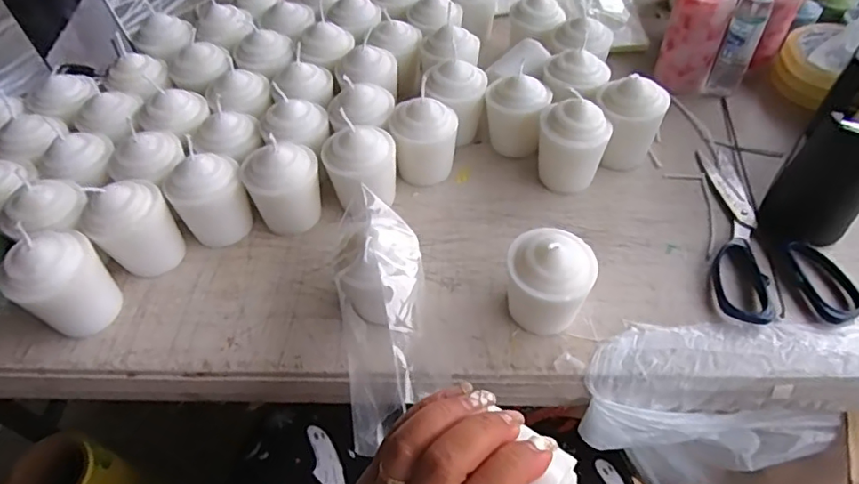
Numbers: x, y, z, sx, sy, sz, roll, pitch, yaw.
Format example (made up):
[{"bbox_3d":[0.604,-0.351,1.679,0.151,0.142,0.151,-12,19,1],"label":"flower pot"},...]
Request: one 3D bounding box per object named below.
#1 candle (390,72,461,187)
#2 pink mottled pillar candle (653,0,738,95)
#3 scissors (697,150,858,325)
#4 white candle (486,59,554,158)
[{"bbox_3d":[-0.004,-0.083,0.467,0.056,0.070,0.053,-2,52,2],"label":"candle"},{"bbox_3d":[0.257,-0.199,0.531,0.051,0.091,0.048,18,56,17],"label":"pink mottled pillar candle"},{"bbox_3d":[0.254,-0.014,0.428,0.094,0.010,0.177,-2,52,2],"label":"scissors"},{"bbox_3d":[0.078,-0.108,0.485,0.053,0.067,0.051,6,53,8],"label":"white candle"}]

